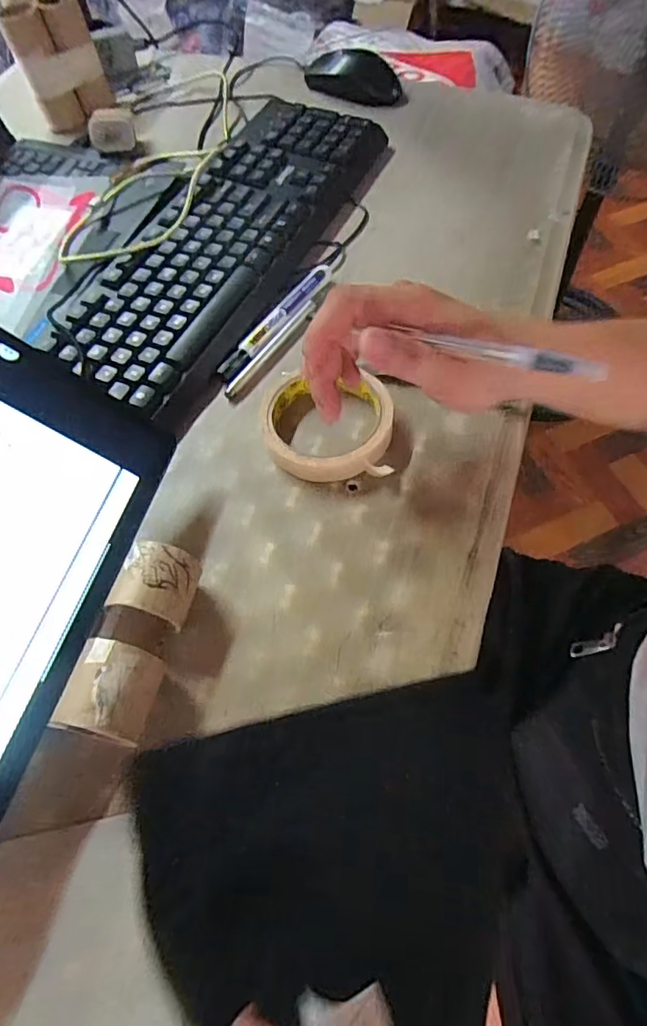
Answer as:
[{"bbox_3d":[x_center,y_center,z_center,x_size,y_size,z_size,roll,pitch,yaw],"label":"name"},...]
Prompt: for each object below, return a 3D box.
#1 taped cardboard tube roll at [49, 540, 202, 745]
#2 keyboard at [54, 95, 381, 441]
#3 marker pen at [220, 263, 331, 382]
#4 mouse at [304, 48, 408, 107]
[{"bbox_3d":[-0.102,0.069,0.296,0.045,0.043,0.101,8,61,9],"label":"taped cardboard tube roll"},{"bbox_3d":[-0.088,-0.250,0.486,0.157,0.030,0.391,22,64,16],"label":"keyboard"},{"bbox_3d":[-0.036,-0.161,0.448,0.016,0.010,0.145,30,66,20],"label":"marker pen"},{"bbox_3d":[0.037,-0.502,0.629,0.121,0.035,0.054,23,64,17],"label":"mouse"}]

